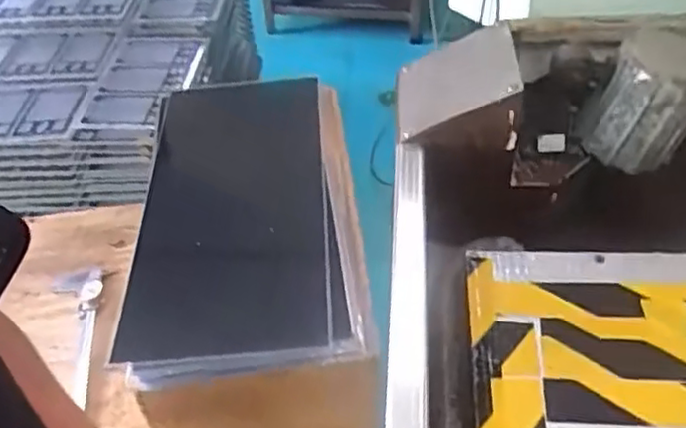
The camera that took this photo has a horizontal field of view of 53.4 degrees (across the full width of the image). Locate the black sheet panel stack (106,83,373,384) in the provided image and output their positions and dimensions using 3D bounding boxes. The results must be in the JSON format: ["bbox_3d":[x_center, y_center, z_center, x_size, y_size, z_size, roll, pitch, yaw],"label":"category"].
[{"bbox_3d":[-0.124,-0.013,0.842,0.235,0.050,0.476,-7,45,-1],"label":"black sheet panel stack"}]

